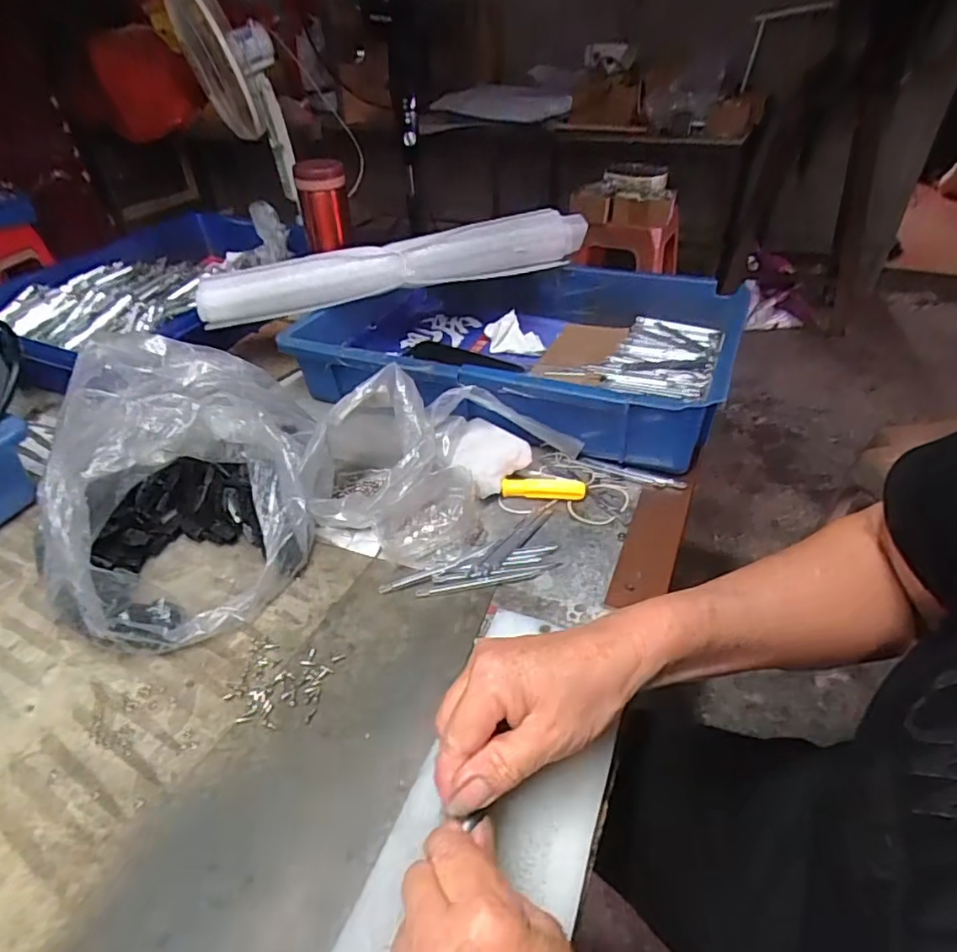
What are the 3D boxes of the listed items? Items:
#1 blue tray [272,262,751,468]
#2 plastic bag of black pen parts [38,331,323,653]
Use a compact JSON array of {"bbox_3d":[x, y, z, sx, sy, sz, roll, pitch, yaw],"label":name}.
[{"bbox_3d":[0.033,-0.141,0.624,0.434,0.088,0.281,10,39,15],"label":"blue tray"},{"bbox_3d":[-0.217,0.000,0.434,0.172,0.141,0.212,-10,39,-10],"label":"plastic bag of black pen parts"}]

